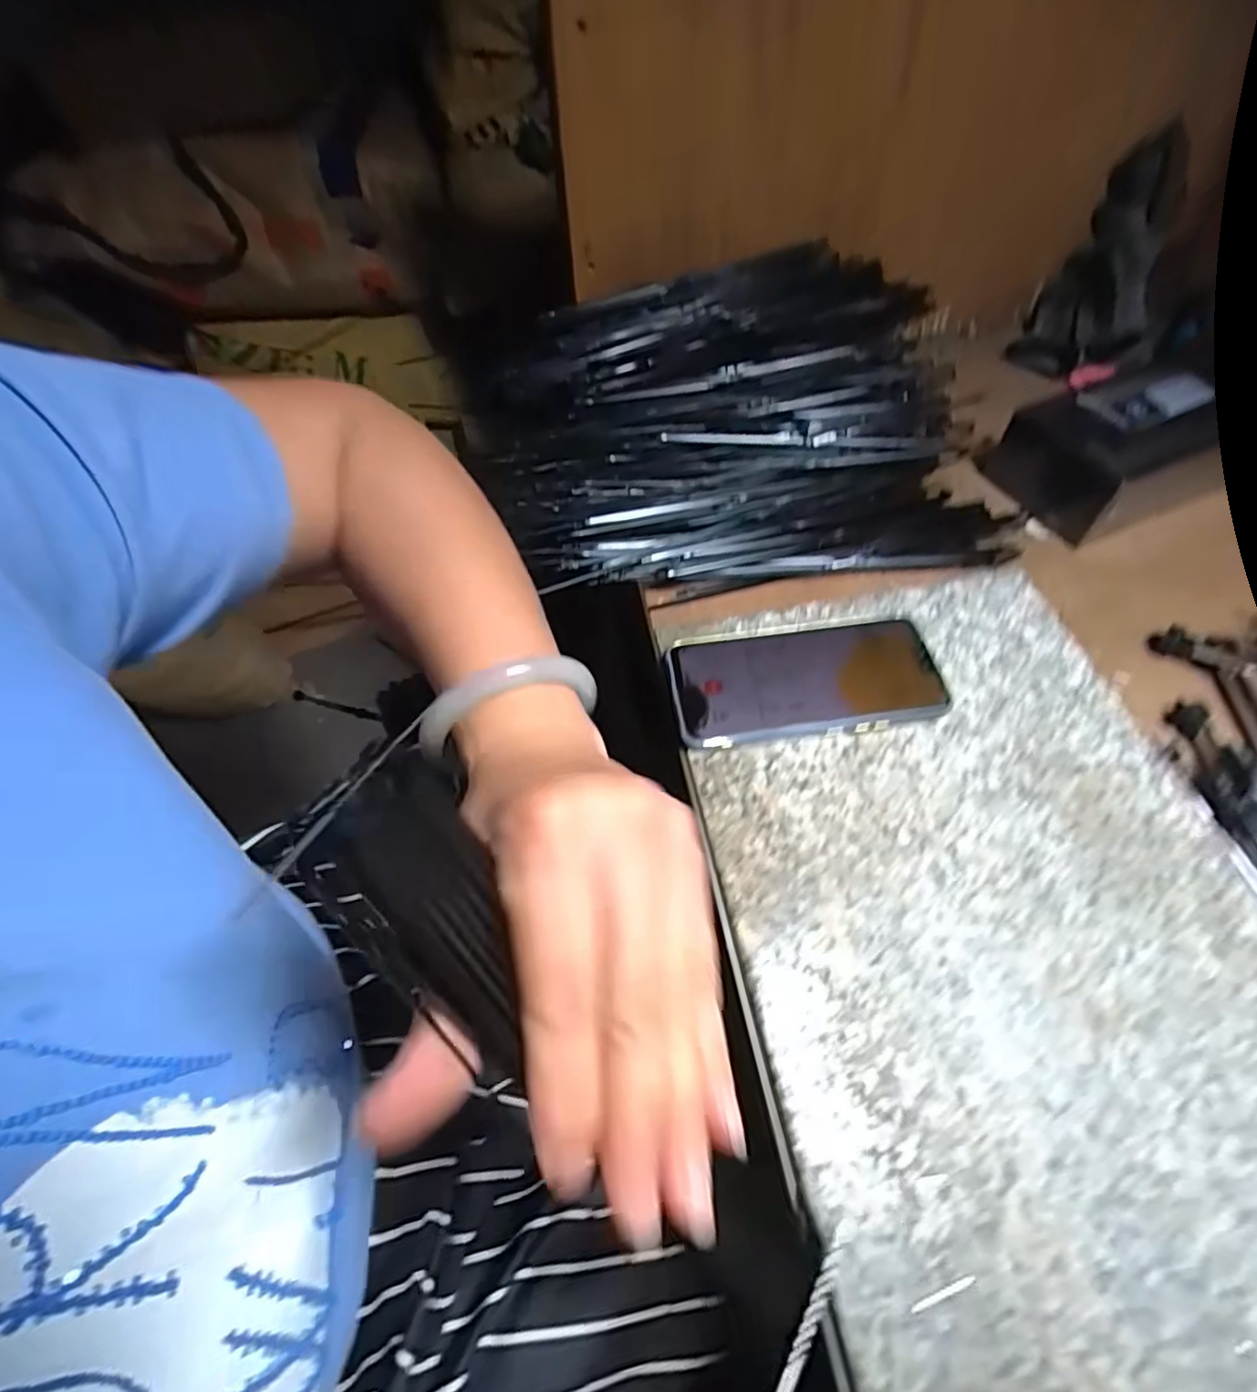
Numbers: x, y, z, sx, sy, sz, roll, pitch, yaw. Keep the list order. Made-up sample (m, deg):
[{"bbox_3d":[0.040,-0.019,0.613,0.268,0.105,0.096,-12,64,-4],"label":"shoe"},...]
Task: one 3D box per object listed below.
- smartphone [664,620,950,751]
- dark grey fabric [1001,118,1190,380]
[{"bbox_3d":[0.106,-0.011,0.374,0.161,0.012,0.077,-7,56,-2],"label":"smartphone"},{"bbox_3d":[0.421,-0.372,0.545,0.088,0.142,0.088,26,61,19],"label":"dark grey fabric"}]

